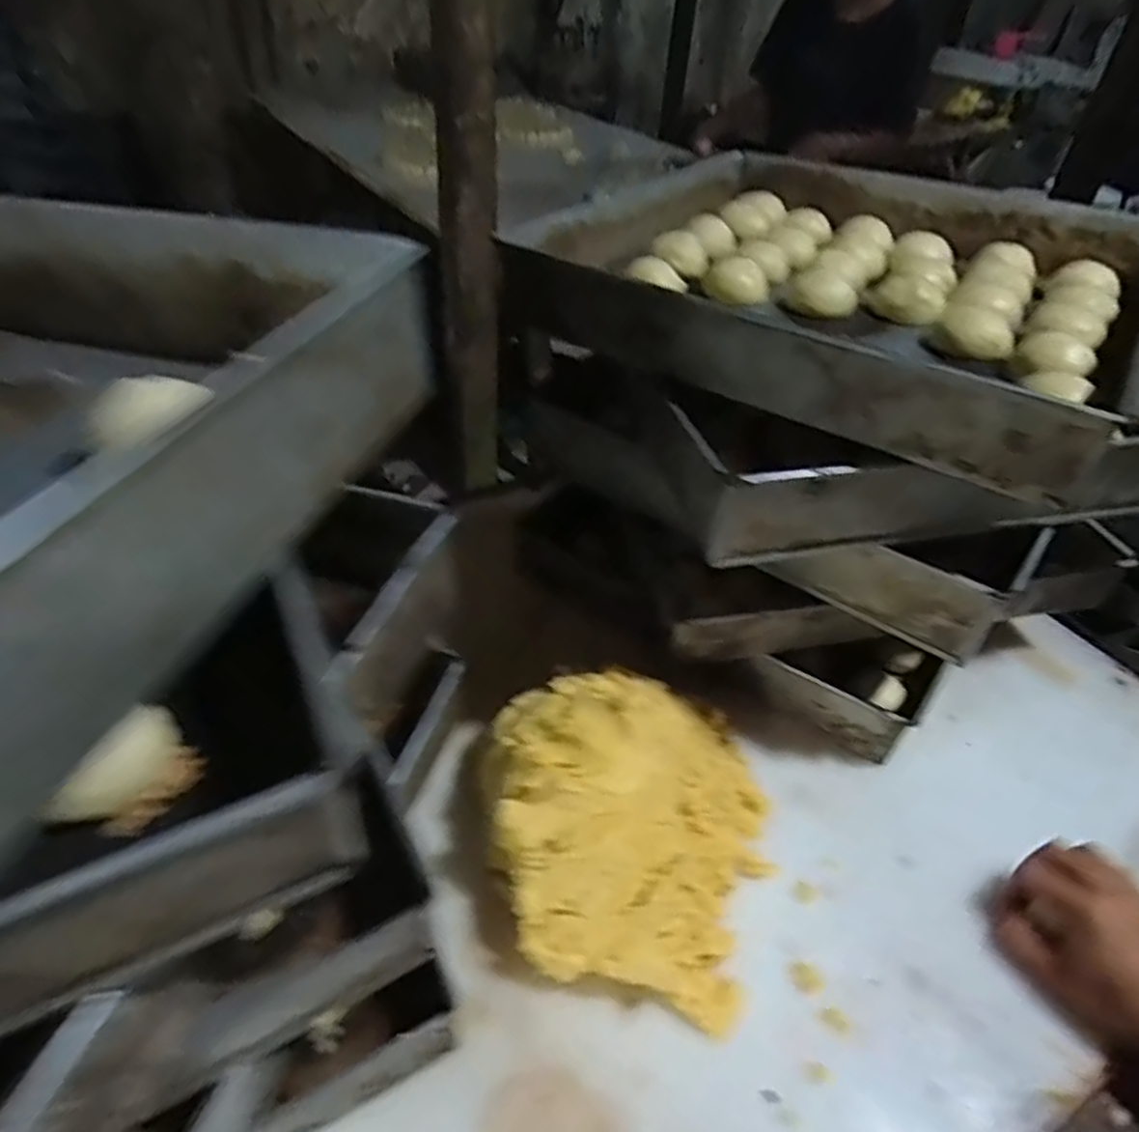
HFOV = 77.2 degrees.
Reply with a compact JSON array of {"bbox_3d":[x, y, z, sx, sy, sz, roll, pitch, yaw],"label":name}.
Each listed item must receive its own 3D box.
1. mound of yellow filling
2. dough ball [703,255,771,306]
[{"bbox_3d":[0.039,0.164,0.492,0.201,0.103,0.204,11,40,9],"label":"mound of yellow filling"},{"bbox_3d":[0.141,-0.237,0.595,0.054,0.029,0.035,10,40,7],"label":"dough ball"}]

